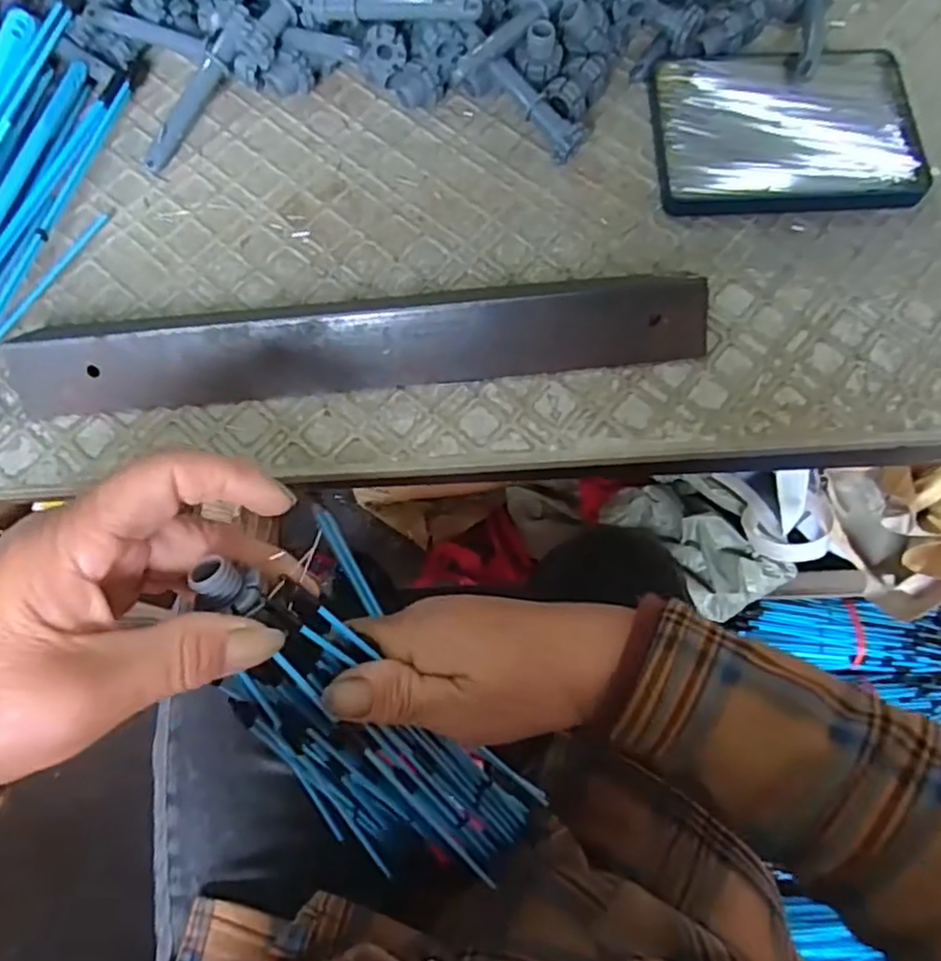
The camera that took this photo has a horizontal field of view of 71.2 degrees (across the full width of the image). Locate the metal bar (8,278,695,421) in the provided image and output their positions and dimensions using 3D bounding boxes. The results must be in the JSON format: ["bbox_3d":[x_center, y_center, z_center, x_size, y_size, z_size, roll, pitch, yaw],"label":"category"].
[{"bbox_3d":[-0.051,-0.070,0.303,0.312,0.029,0.046,-5,73,0],"label":"metal bar"}]

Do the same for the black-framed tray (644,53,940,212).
[{"bbox_3d":[0.161,-0.182,0.340,0.128,0.013,0.094,-3,73,0],"label":"black-framed tray"}]

